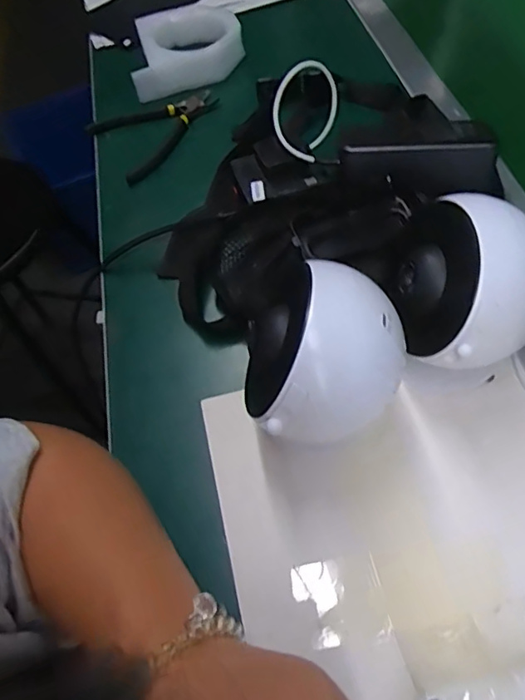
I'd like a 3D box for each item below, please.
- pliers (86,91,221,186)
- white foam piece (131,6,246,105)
[{"bbox_3d":[-0.110,-0.243,0.572,0.133,0.018,0.125,-31,59,-13],"label":"pliers"},{"bbox_3d":[-0.087,-0.355,0.620,0.125,0.036,0.122,-7,57,2],"label":"white foam piece"}]

